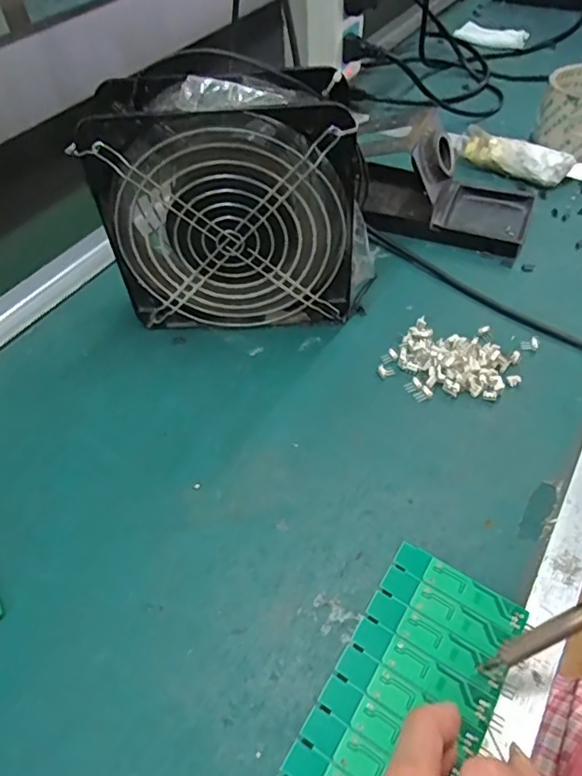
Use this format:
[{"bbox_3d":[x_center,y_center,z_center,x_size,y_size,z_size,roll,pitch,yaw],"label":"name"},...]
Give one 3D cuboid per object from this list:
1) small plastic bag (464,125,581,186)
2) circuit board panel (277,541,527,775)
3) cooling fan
[{"bbox_3d":[0.197,-0.203,0.483,0.095,0.032,0.017,31,58,26],"label":"small plastic bag"},{"bbox_3d":[0.044,0.134,0.223,0.061,0.004,0.137,28,57,19],"label":"circuit board panel"},{"bbox_3d":[-0.033,-0.113,0.344,0.157,0.157,0.055,-1,50,3],"label":"cooling fan"}]

